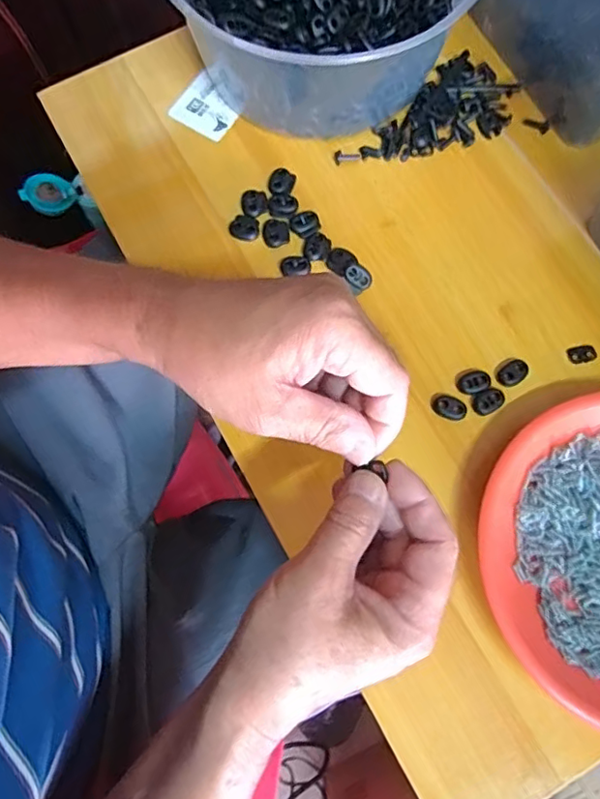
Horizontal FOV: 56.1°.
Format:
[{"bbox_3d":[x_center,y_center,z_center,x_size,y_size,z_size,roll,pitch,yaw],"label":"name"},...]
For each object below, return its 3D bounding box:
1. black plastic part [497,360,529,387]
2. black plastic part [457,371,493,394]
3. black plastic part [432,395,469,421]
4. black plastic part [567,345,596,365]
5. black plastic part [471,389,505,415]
[{"bbox_3d":[0.144,-0.018,0.381,0.022,0.004,0.015,-31,77,-7],"label":"black plastic part"},{"bbox_3d":[0.117,-0.011,0.379,0.022,0.004,0.014,-21,76,-5],"label":"black plastic part"},{"bbox_3d":[0.101,0.006,0.376,0.022,0.005,0.014,20,77,6],"label":"black plastic part"},{"bbox_3d":[0.194,-0.031,0.385,0.019,0.004,0.012,-14,76,-3],"label":"black plastic part"},{"bbox_3d":[0.126,0.001,0.376,0.022,0.004,0.015,-29,77,-7],"label":"black plastic part"}]

